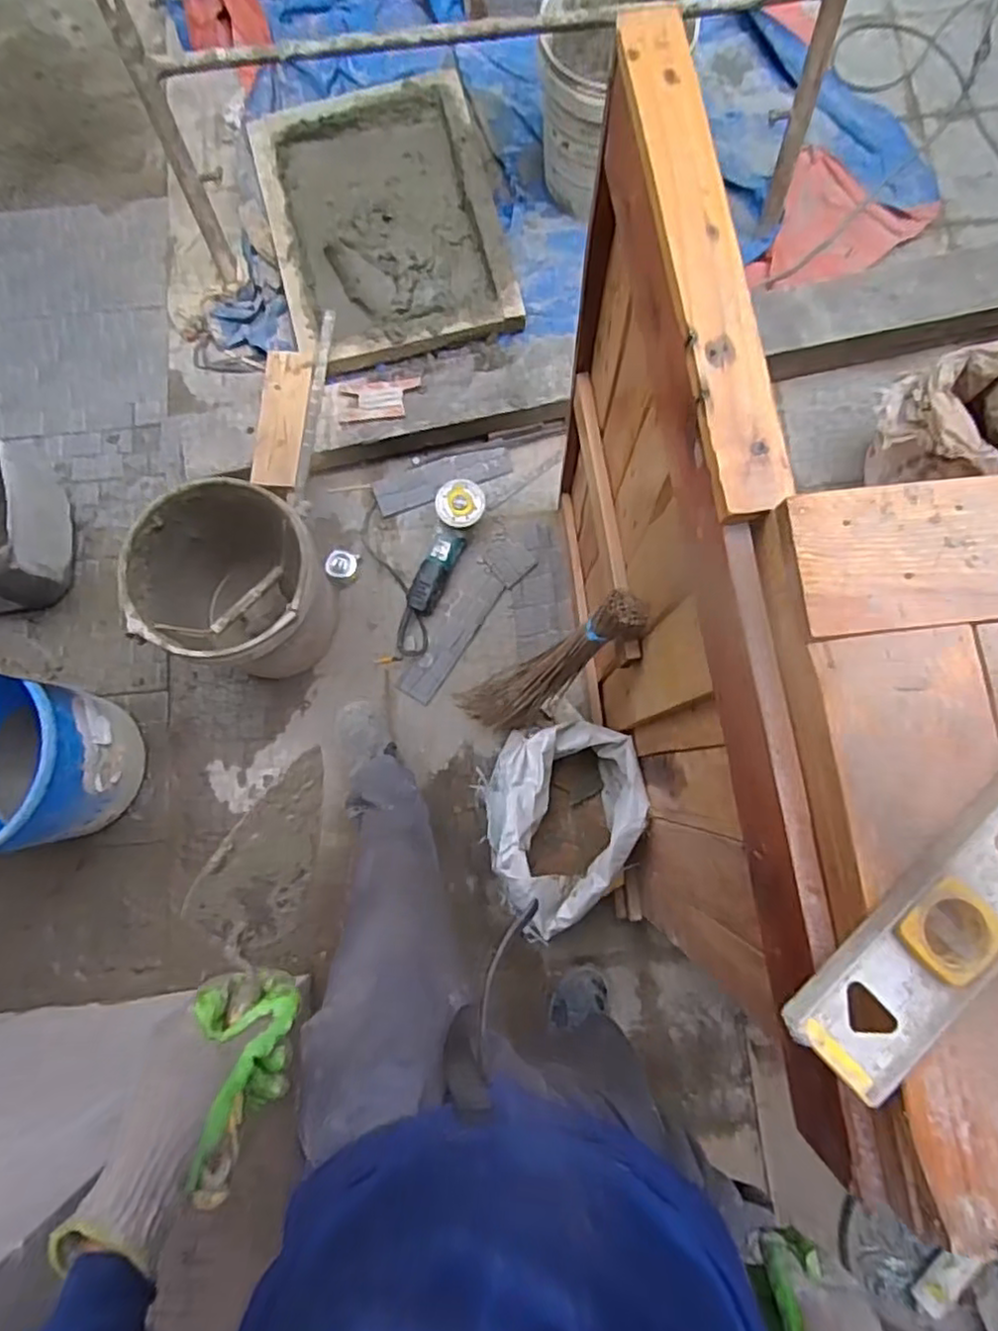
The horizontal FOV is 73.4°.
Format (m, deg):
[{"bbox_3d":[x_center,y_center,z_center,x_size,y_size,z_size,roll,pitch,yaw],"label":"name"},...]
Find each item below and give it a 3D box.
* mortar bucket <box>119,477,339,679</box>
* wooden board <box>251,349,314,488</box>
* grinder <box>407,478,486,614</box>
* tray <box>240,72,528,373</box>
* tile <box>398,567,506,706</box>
[{"bbox_3d":[-0.459,-0.143,1.233,0.296,0.338,0.292,0,83,0],"label":"mortar bucket"},{"bbox_3d":[-0.434,-0.495,1.338,0.095,0.018,0.280,5,80,2],"label":"wooden board"},{"bbox_3d":[-0.105,-0.236,1.365,0.103,0.094,0.267,16,81,4],"label":"grinder"},{"bbox_3d":[-0.246,-0.964,1.466,0.493,0.066,0.637,-15,83,-2],"label":"tray"},{"bbox_3d":[-0.094,-0.061,1.382,0.071,0.010,0.295,34,84,4],"label":"tile"}]

